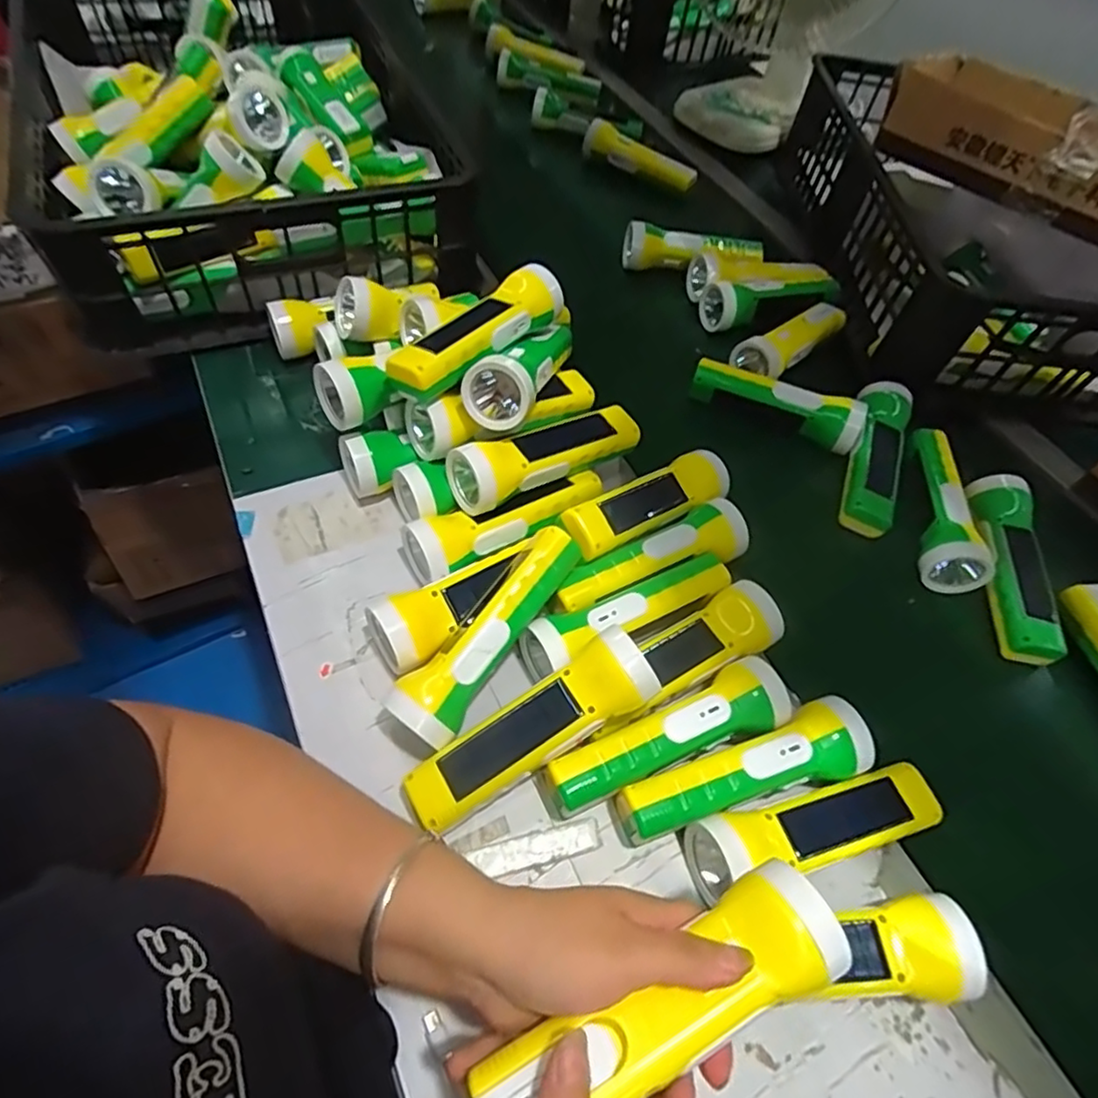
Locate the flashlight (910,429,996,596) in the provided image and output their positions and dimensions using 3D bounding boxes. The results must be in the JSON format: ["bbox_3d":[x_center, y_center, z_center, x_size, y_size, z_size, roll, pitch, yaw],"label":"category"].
[{"bbox_3d":[0.364,-0.040,0.583,0.056,0.042,0.160,15,57,6],"label":"flashlight"}]

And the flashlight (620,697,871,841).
[{"bbox_3d":[0.131,0.147,0.419,0.173,0.043,0.046,-15,59,-17],"label":"flashlight"}]

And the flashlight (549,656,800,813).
[{"bbox_3d":[0.083,0.128,0.429,0.173,0.039,0.049,-21,61,-20],"label":"flashlight"}]

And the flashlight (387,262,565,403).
[{"bbox_3d":[-0.051,-0.175,0.521,0.043,0.046,0.177,37,59,17],"label":"flashlight"}]

